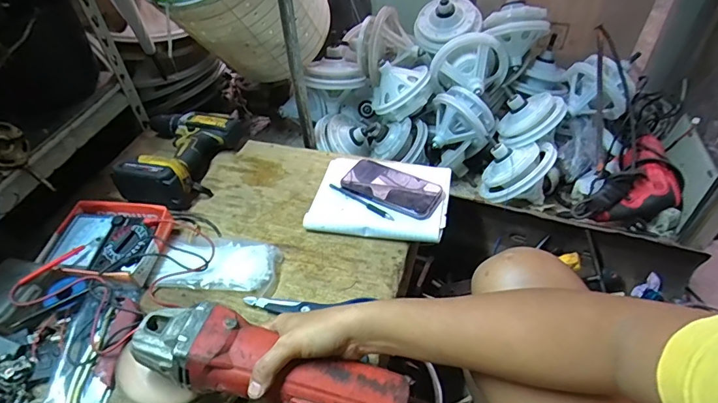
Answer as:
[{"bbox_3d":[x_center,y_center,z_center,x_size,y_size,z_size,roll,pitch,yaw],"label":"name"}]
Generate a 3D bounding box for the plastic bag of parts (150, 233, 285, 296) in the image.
[{"bbox_3d":[-0.212,0.089,0.676,0.188,0.026,0.098,6,46,10],"label":"plastic bag of parts"}]

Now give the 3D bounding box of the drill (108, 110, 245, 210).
[{"bbox_3d":[-0.336,-0.088,0.822,0.191,0.077,0.227,2,46,5],"label":"drill"}]

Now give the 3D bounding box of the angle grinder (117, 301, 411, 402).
[{"bbox_3d":[-0.093,0.162,0.424,0.271,0.078,0.076,12,47,5],"label":"angle grinder"}]

